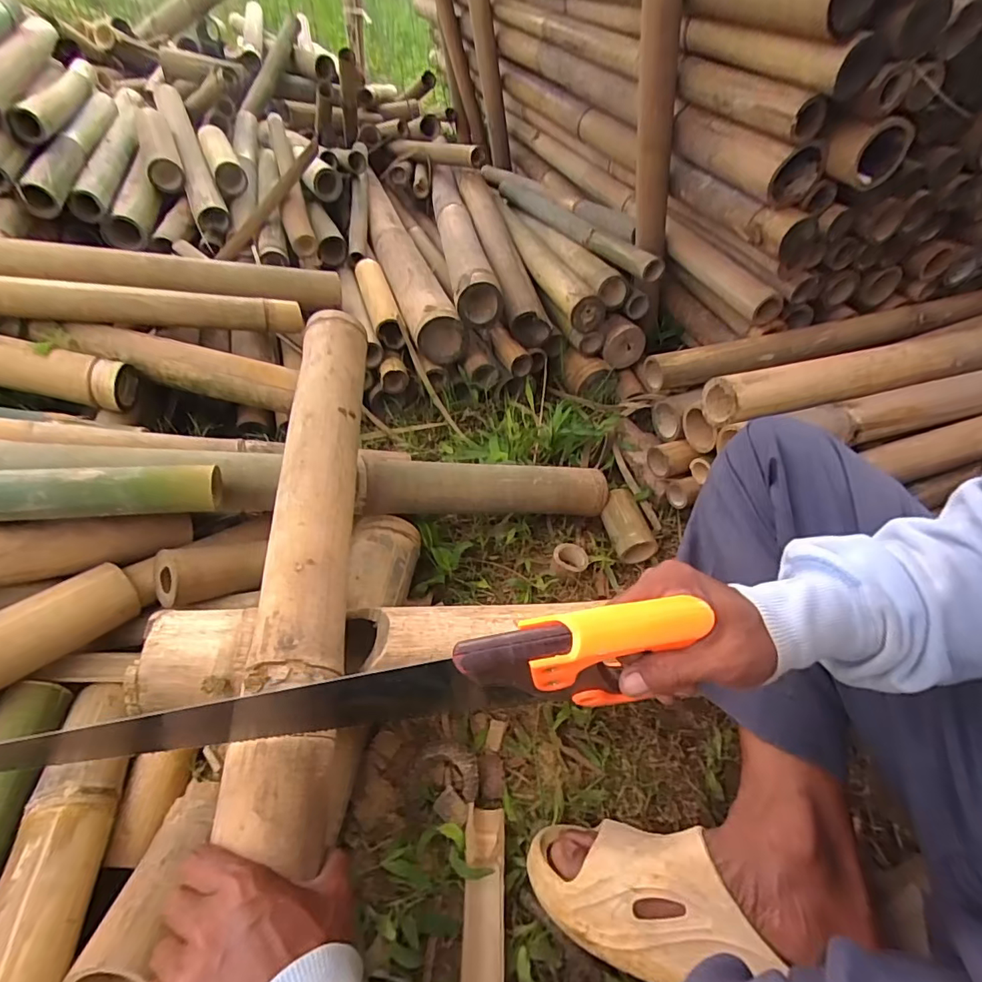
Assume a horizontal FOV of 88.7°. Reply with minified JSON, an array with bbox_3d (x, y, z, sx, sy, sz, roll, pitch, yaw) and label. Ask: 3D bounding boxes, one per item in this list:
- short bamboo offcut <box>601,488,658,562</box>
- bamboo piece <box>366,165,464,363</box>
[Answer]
[{"bbox_3d":[0.197,0.047,0.730,0.056,0.044,0.104,-6,47,-8],"label":"short bamboo offcut"},{"bbox_3d":[-0.220,-0.566,1.135,0.096,0.081,0.878,-12,48,-13],"label":"bamboo piece"}]

